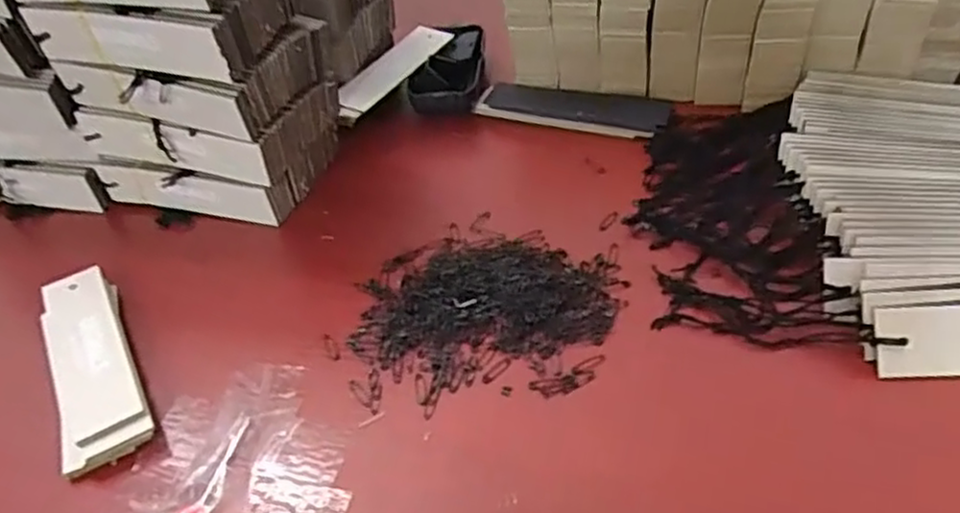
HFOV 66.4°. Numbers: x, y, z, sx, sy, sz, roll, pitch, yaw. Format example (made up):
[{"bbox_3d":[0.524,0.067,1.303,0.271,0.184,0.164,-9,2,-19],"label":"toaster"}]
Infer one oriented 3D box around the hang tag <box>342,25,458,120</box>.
[{"bbox_3d":[-0.065,-0.140,0.542,0.029,0.011,0.135,18,48,25],"label":"hang tag"}]

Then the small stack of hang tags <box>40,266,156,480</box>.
[{"bbox_3d":[-0.202,0.054,0.380,0.041,0.022,0.128,-25,45,-18],"label":"small stack of hang tags"}]

